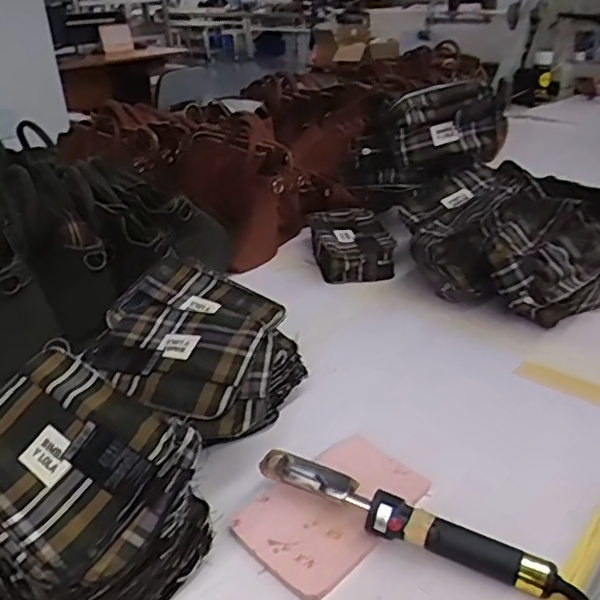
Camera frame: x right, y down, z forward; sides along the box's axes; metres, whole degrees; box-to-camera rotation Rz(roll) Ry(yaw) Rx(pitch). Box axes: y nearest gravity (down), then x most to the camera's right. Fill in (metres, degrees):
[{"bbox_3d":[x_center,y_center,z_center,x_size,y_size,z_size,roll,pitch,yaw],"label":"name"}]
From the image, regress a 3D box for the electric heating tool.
[{"bbox_3d":[0.086,0.198,0.549,0.270,0.035,0.039,15,33,27],"label":"electric heating tool"}]

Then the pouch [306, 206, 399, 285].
[{"bbox_3d":[0.091,-0.097,1.100,0.125,0.069,0.211,-6,29,-8],"label":"pouch"}]

